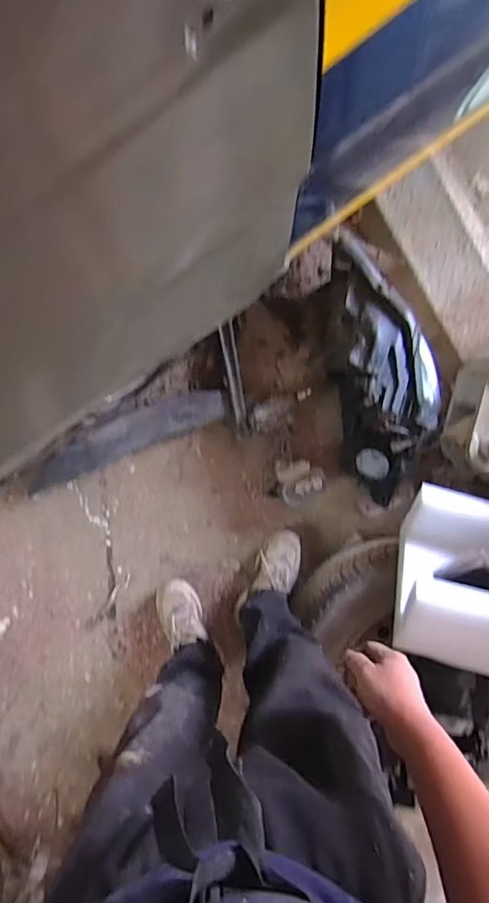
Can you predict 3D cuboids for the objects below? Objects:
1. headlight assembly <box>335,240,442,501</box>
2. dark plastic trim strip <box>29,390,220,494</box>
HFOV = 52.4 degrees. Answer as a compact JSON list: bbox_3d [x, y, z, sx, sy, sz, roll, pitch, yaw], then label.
[{"bbox_3d":[0.304,-0.169,1.138,0.228,0.185,0.583,-9,97,-3],"label":"headlight assembly"},{"bbox_3d":[-0.287,-0.038,1.215,0.486,0.028,0.098,-23,105,-5],"label":"dark plastic trim strip"}]

